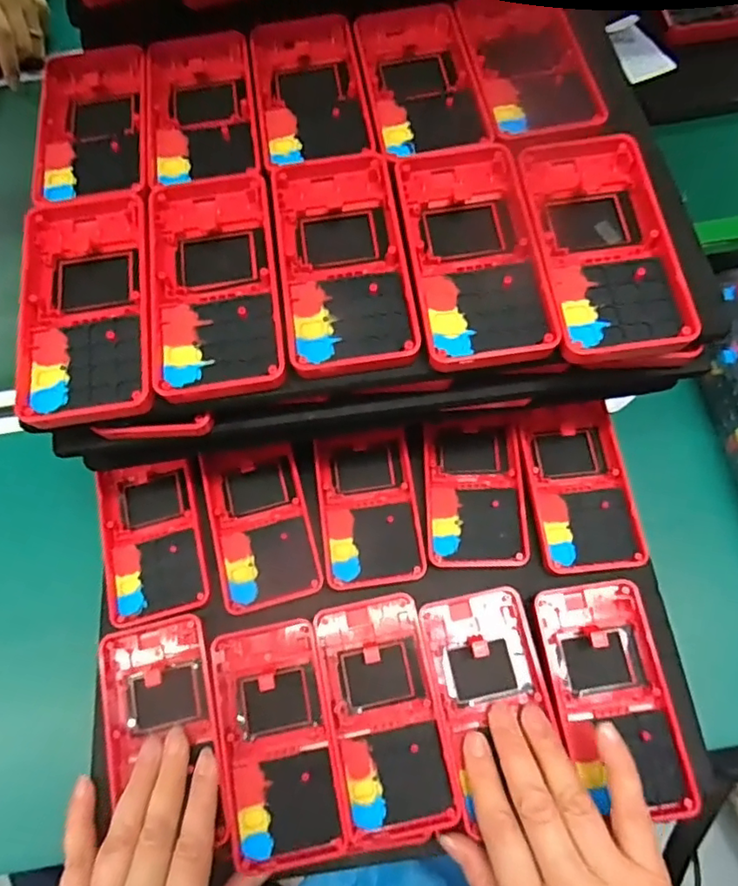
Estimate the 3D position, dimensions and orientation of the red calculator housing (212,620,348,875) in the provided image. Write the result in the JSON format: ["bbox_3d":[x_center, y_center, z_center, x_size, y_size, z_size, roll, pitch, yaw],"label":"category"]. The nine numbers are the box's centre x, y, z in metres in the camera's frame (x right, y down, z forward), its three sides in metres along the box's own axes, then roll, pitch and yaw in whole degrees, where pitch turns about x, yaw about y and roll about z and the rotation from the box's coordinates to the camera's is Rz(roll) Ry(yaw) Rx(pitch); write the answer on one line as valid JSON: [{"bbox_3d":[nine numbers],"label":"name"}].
[{"bbox_3d":[-0.052,0.167,0.326,0.061,0.022,0.120,-11,66,-2],"label":"red calculator housing"}]

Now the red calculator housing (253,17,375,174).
[{"bbox_3d":[-0.035,-0.208,0.341,0.059,0.016,0.119,-8,66,0],"label":"red calculator housing"}]

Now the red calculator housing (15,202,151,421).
[{"bbox_3d":[-0.140,-0.071,0.289,0.063,0.017,0.128,-9,66,-1],"label":"red calculator housing"}]

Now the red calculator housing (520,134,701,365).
[{"bbox_3d":[0.116,-0.101,0.287,0.062,0.017,0.125,-6,66,1],"label":"red calculator housing"}]

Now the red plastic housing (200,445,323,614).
[{"bbox_3d":[-0.071,0.049,0.375,0.062,0.018,0.112,-17,64,1],"label":"red plastic housing"}]

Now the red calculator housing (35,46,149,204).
[{"bbox_3d":[-0.158,-0.181,0.338,0.061,0.024,0.121,-11,66,-1],"label":"red calculator housing"}]

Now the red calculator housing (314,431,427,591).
[{"bbox_3d":[-0.001,0.043,0.374,0.063,0.015,0.098,-7,66,0],"label":"red calculator housing"}]

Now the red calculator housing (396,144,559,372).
[{"bbox_3d":[0.051,-0.097,0.289,0.060,0.017,0.125,-6,66,1],"label":"red calculator housing"}]

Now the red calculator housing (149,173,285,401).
[{"bbox_3d":[-0.079,-0.084,0.291,0.062,0.015,0.129,-9,66,-1],"label":"red calculator housing"}]

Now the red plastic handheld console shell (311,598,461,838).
[{"bbox_3d":[0.008,0.153,0.328,0.059,0.021,0.122,-11,66,-2],"label":"red plastic handheld console shell"}]

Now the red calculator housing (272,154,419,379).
[{"bbox_3d":[-0.014,-0.095,0.292,0.062,0.014,0.128,-7,66,0],"label":"red calculator housing"}]

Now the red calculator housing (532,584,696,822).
[{"bbox_3d":[0.137,0.143,0.326,0.066,0.019,0.119,-6,66,1],"label":"red calculator housing"}]

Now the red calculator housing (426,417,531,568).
[{"bbox_3d":[0.069,0.030,0.370,0.062,0.016,0.096,0,66,3],"label":"red calculator housing"}]

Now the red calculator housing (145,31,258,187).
[{"bbox_3d":[-0.098,-0.196,0.338,0.061,0.014,0.122,-9,66,-1],"label":"red calculator housing"}]

